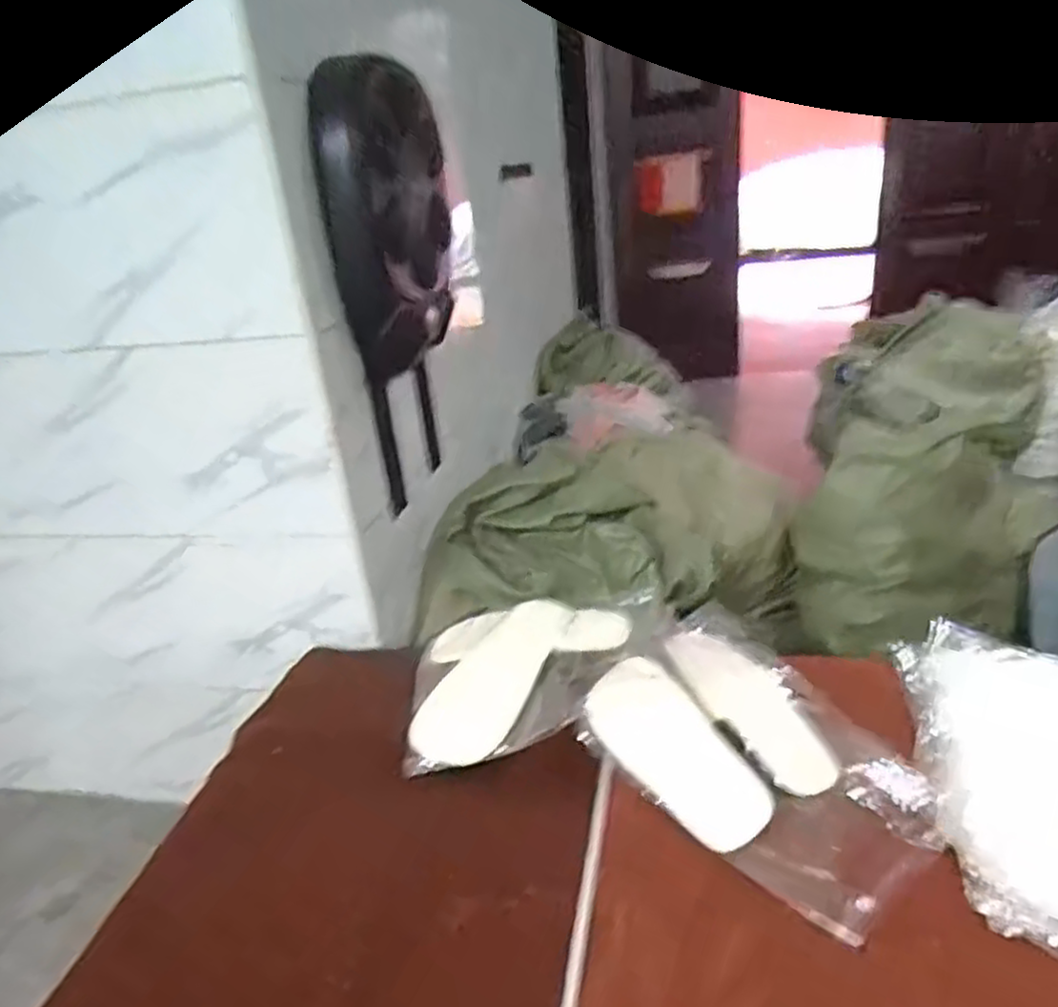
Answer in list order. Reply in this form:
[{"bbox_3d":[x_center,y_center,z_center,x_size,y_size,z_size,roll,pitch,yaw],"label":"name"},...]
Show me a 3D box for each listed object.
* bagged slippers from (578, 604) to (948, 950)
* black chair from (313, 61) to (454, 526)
[{"bbox_3d":[0.255,0.257,0.815,0.269,0.059,0.371,-23,29,-30],"label":"bagged slippers"},{"bbox_3d":[-0.262,-0.433,1.545,0.147,0.809,0.355,-3,26,10],"label":"black chair"}]

